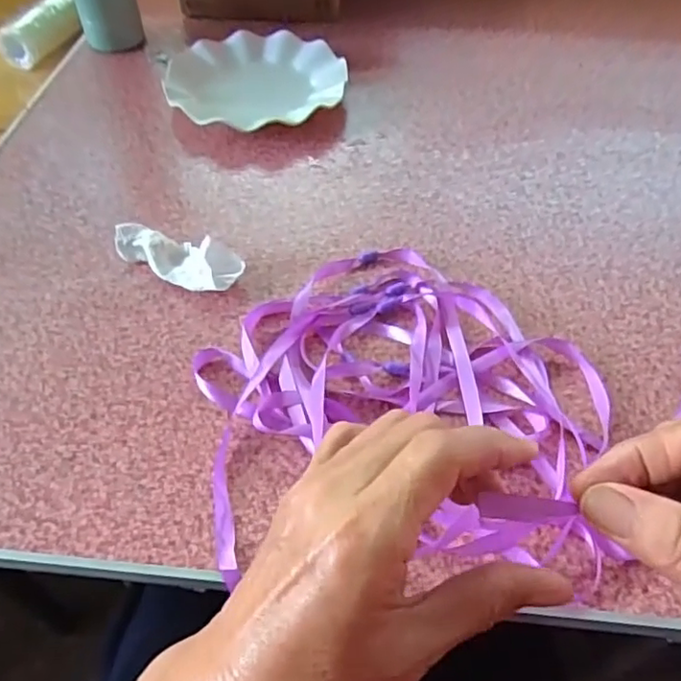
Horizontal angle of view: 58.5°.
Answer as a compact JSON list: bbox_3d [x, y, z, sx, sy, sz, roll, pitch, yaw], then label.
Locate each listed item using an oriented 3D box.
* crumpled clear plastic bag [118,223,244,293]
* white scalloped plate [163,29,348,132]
[{"bbox_3d":[-0.126,-0.066,0.473,0.103,0.026,0.037,24,55,18],"label":"crumpled clear plastic bag"},{"bbox_3d":[-0.088,-0.269,0.639,0.180,0.025,0.180,0,51,0],"label":"white scalloped plate"}]

